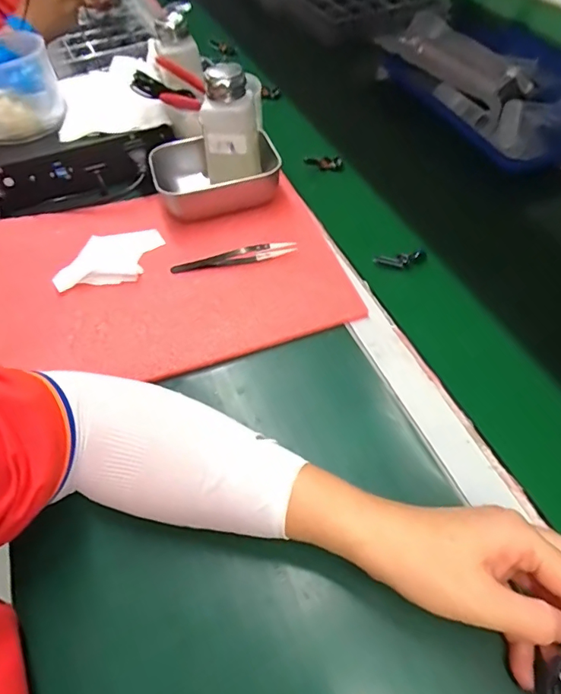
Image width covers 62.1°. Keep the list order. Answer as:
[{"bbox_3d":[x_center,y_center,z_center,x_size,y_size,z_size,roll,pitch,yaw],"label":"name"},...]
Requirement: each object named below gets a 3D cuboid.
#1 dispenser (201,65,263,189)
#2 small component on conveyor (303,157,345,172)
[{"bbox_3d":[-0.050,-0.221,0.488,0.063,0.124,0.052,-5,53,1],"label":"dispenser"},{"bbox_3d":[0.053,-0.226,0.573,0.055,0.015,0.010,1,51,-17],"label":"small component on conveyor"}]

